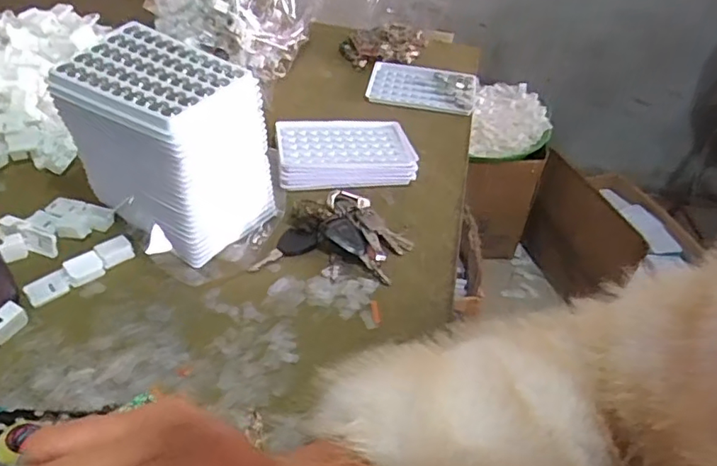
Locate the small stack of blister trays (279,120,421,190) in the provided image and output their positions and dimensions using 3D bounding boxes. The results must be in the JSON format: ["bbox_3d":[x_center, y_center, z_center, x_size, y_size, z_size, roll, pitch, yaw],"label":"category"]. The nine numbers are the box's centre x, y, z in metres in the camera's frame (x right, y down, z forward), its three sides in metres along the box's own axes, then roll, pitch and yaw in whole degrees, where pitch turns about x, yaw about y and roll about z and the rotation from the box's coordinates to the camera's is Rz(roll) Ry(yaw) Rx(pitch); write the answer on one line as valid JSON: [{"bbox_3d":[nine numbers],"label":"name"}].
[{"bbox_3d":[-0.014,-0.080,0.556,0.128,0.028,0.094,-2,42,-8],"label":"small stack of blister trays"}]

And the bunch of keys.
[{"bbox_3d":[-0.016,-0.001,0.465,0.117,0.031,0.080,6,42,1],"label":"bunch of keys"}]

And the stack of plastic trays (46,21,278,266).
[{"bbox_3d":[-0.148,-0.067,0.446,0.132,0.138,0.093,22,43,21],"label":"stack of plastic trays"}]

